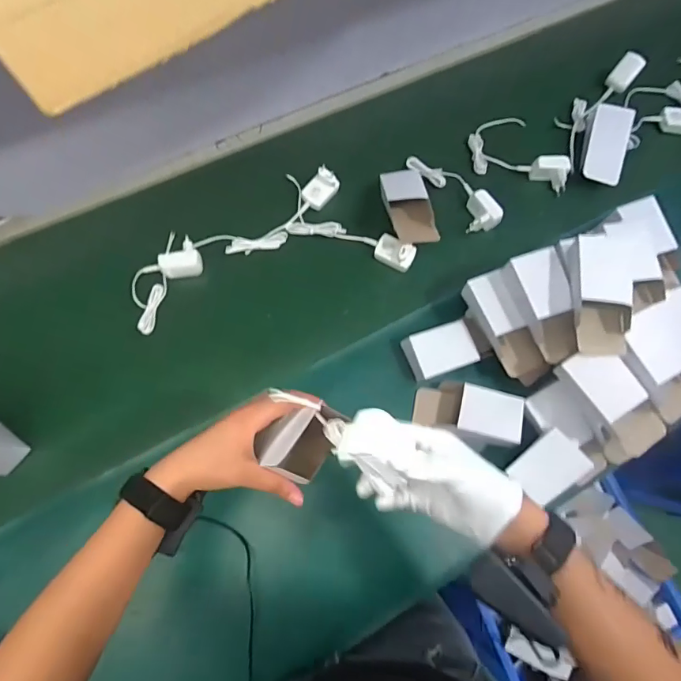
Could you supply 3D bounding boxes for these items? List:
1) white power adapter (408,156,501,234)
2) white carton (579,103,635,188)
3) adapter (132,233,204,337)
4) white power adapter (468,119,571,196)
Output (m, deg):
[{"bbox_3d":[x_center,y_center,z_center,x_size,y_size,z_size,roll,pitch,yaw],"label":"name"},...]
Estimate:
[{"bbox_3d":[0.194,-0.254,0.777,0.062,0.039,0.182,-34,70,-17],"label":"white power adapter"},{"bbox_3d":[0.467,-0.342,0.796,0.070,0.023,0.151,19,79,7],"label":"white carton"},{"bbox_3d":[-0.265,-0.095,0.692,0.080,0.037,0.146,23,78,9],"label":"adapter"},{"bbox_3d":[0.321,-0.344,0.815,0.176,0.035,0.137,15,65,6],"label":"white power adapter"}]

